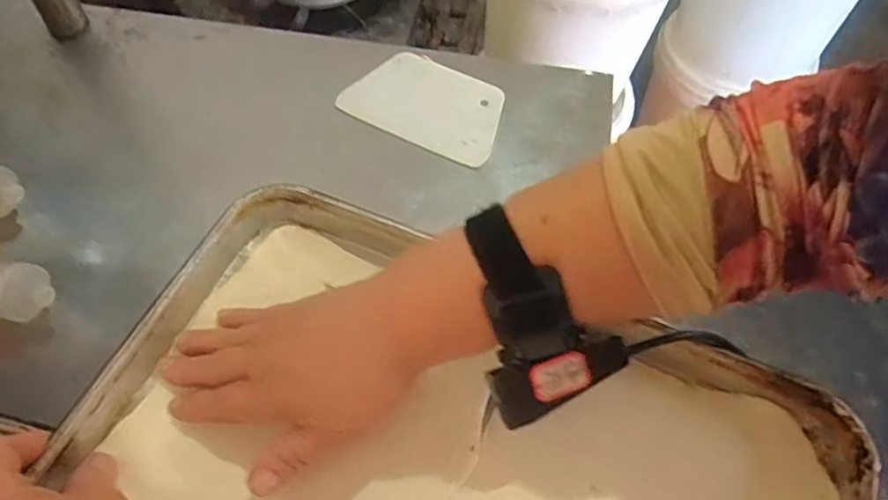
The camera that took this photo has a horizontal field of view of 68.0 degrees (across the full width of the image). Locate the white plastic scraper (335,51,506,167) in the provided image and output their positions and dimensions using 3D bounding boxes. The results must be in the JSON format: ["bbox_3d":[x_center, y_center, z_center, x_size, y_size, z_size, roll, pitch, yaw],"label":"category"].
[{"bbox_3d":[-0.012,-0.138,0.614,0.144,0.009,0.095,25,63,12],"label":"white plastic scraper"}]

